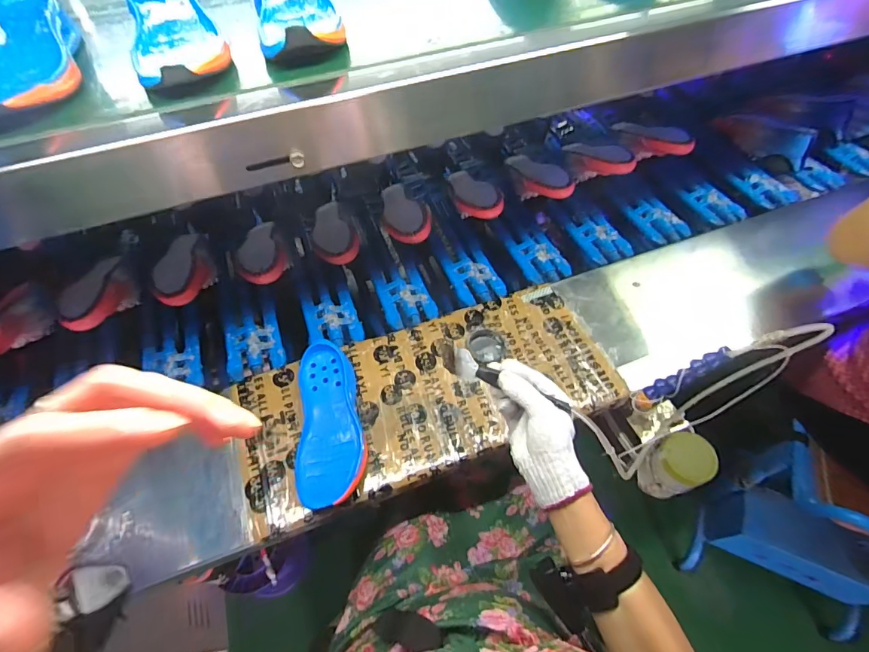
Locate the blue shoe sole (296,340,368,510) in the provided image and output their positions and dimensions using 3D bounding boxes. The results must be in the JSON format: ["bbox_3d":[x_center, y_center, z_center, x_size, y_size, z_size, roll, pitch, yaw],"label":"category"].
[{"bbox_3d":[-0.149,0.136,0.625,0.090,0.049,0.236,-8,58,0],"label":"blue shoe sole"}]

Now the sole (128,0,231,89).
[{"bbox_3d":[-0.291,-0.324,0.475,0.094,0.047,0.228,-26,59,-11],"label":"sole"}]

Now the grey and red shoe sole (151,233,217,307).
[{"bbox_3d":[-0.433,-0.094,0.771,0.076,0.076,0.208,-12,40,-7],"label":"grey and red shoe sole"}]

